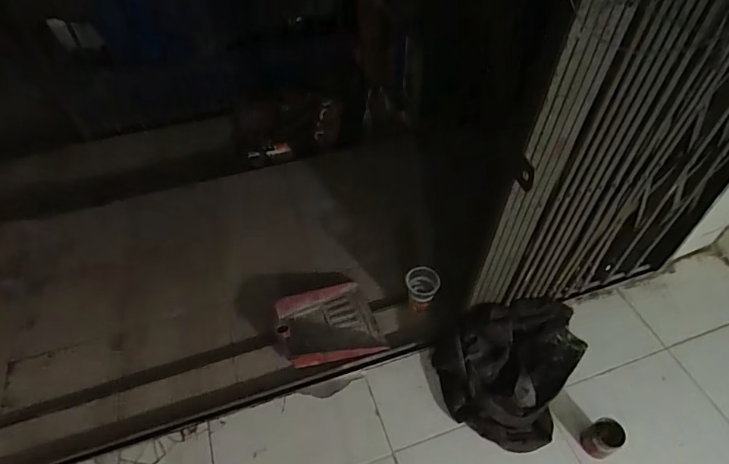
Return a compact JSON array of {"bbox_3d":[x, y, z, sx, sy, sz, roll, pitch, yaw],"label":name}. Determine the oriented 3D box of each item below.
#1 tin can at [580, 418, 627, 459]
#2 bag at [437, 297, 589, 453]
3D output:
[{"bbox_3d":[0.545,0.477,1.061,0.069,0.101,0.070,-22,53,-18],"label":"tin can"},{"bbox_3d":[0.372,0.313,1.192,0.327,0.106,0.421,25,54,21],"label":"bag"}]

